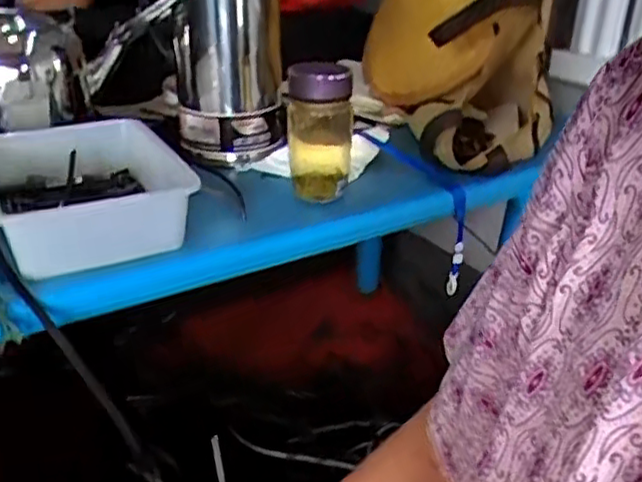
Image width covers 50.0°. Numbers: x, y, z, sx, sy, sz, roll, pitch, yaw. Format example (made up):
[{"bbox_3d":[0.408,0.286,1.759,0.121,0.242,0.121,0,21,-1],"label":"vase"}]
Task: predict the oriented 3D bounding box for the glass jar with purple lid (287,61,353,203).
[{"bbox_3d":[-0.001,-0.130,0.816,0.070,0.153,0.072,2,27,-1],"label":"glass jar with purple lid"}]

